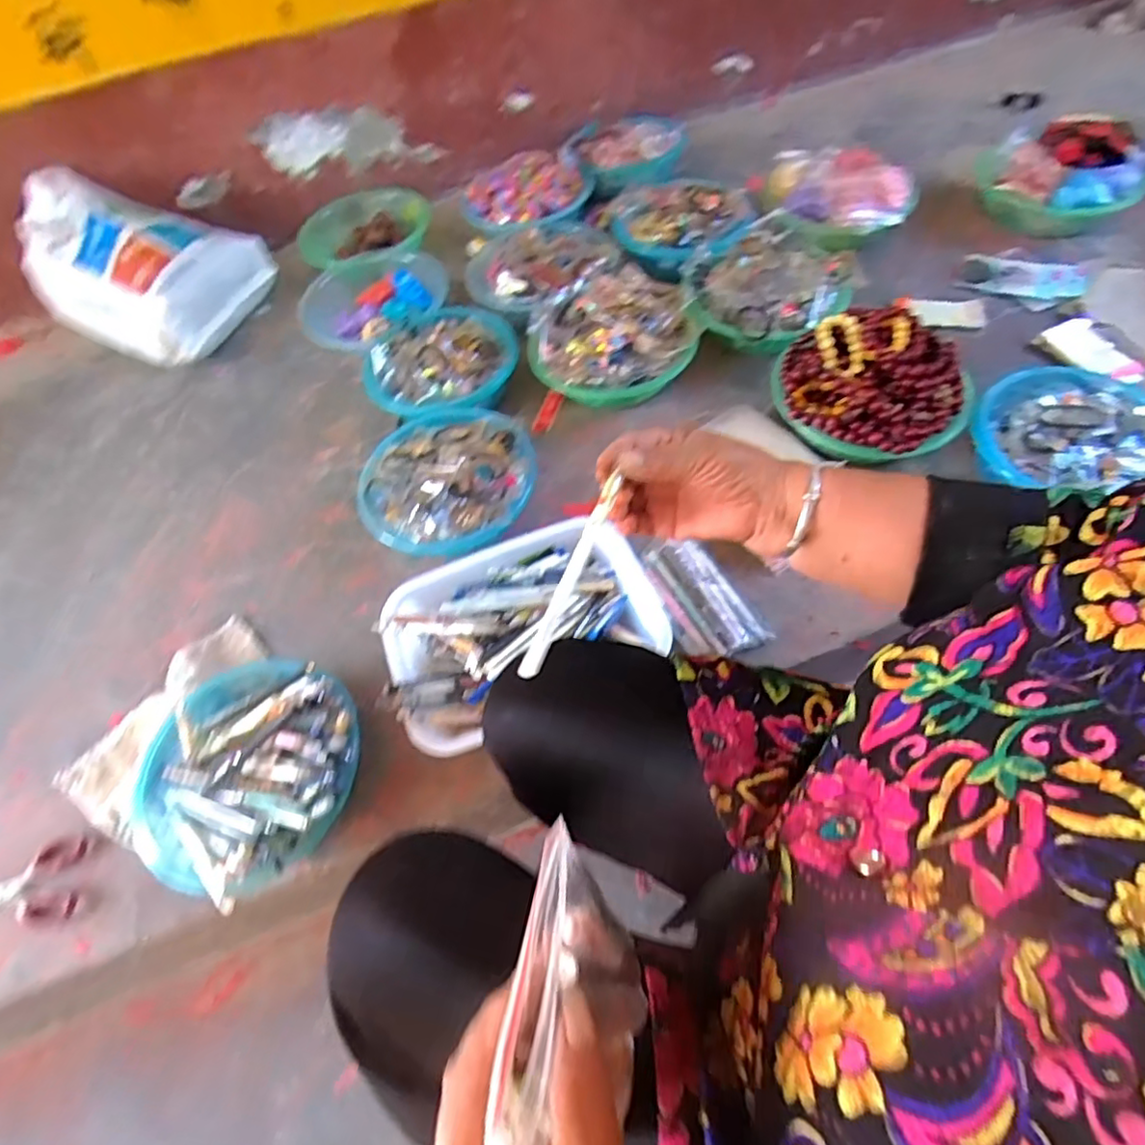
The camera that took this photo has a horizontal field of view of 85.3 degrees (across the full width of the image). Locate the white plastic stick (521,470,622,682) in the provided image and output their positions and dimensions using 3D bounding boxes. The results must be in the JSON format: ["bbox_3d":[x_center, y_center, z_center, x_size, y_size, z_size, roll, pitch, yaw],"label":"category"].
[{"bbox_3d":[0.002,-0.004,0.362,0.009,0.008,0.123,20,71,12],"label":"white plastic stick"}]

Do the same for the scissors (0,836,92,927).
[{"bbox_3d":[-0.582,0.327,0.645,0.155,0.020,0.078,-9,58,1],"label":"scissors"}]

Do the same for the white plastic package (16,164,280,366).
[{"bbox_3d":[-0.759,-0.557,1.095,0.333,0.190,0.263,21,63,18],"label":"white plastic package"}]

